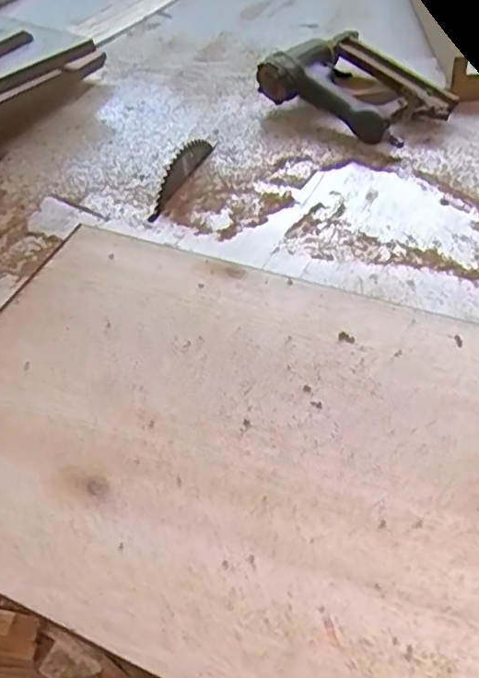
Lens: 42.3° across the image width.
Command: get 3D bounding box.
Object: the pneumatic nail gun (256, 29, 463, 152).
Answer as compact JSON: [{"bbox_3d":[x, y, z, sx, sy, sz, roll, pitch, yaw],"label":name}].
[{"bbox_3d":[0.150,-0.325,0.815,0.168,0.069,0.214,-30,52,-19],"label":"pneumatic nail gun"}]

